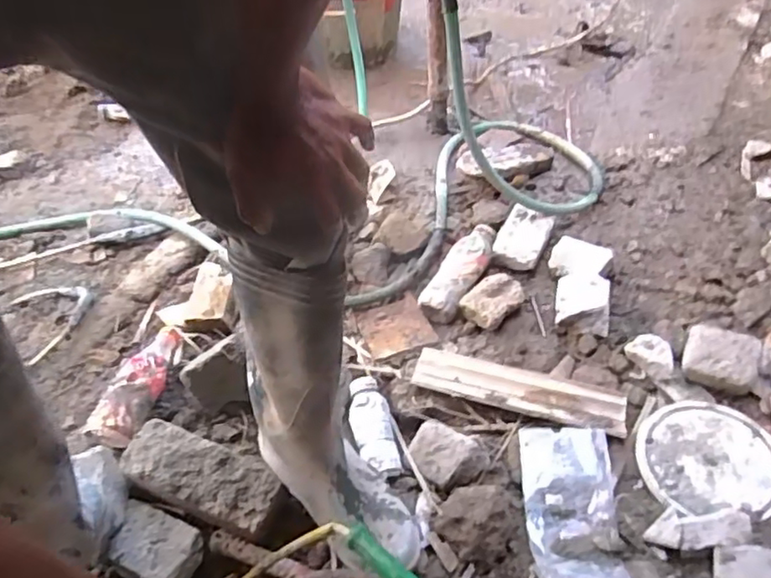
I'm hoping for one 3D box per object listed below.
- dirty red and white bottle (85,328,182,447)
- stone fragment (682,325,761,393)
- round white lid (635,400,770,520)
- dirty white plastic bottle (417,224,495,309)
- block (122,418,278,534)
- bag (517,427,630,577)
[{"bbox_3d":[-0.349,0.132,0.910,0.059,0.049,0.197,6,45,9],"label":"dirty red and white bottle"},{"bbox_3d":[0.469,0.097,0.886,0.099,0.047,0.086,21,49,23],"label":"stone fragment"},{"bbox_3d":[0.411,0.210,0.810,0.168,0.013,0.157,-2,44,2],"label":"round white lid"},{"bbox_3d":[0.123,-0.034,1.043,0.071,0.045,0.190,20,49,22],"label":"dirty white plastic bottle"},{"bbox_3d":[-0.231,0.229,0.786,0.195,0.054,0.087,11,46,15],"label":"block"},{"bbox_3d":[0.224,0.255,0.758,0.111,0.024,0.215,2,44,5],"label":"bag"}]

